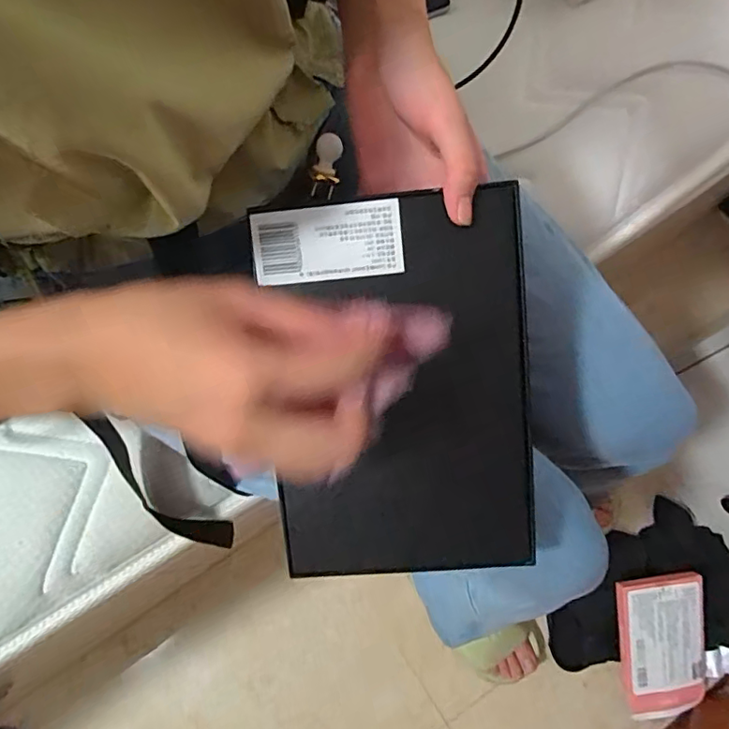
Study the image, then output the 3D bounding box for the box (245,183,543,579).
[{"bbox_3d":[0.019,0.017,0.323,0.151,0.017,0.226,-5,98,3],"label":"box"}]

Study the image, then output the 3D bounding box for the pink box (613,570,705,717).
[{"bbox_3d":[0.428,0.403,0.757,0.121,0.022,0.207,-6,93,-5],"label":"pink box"}]

